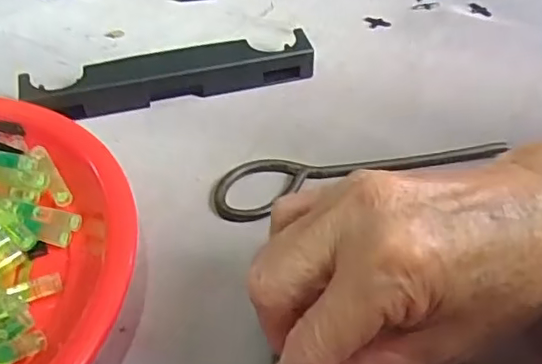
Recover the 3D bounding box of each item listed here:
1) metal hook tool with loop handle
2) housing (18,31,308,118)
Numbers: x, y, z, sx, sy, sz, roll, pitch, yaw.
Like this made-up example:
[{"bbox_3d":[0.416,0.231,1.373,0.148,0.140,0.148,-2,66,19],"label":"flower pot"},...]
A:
[{"bbox_3d":[0.053,-0.008,0.360,0.175,0.008,0.039,-11,46,-10],"label":"metal hook tool with loop handle"},{"bbox_3d":[-0.066,-0.071,0.413,0.189,0.026,0.028,-12,46,-11],"label":"housing"}]

